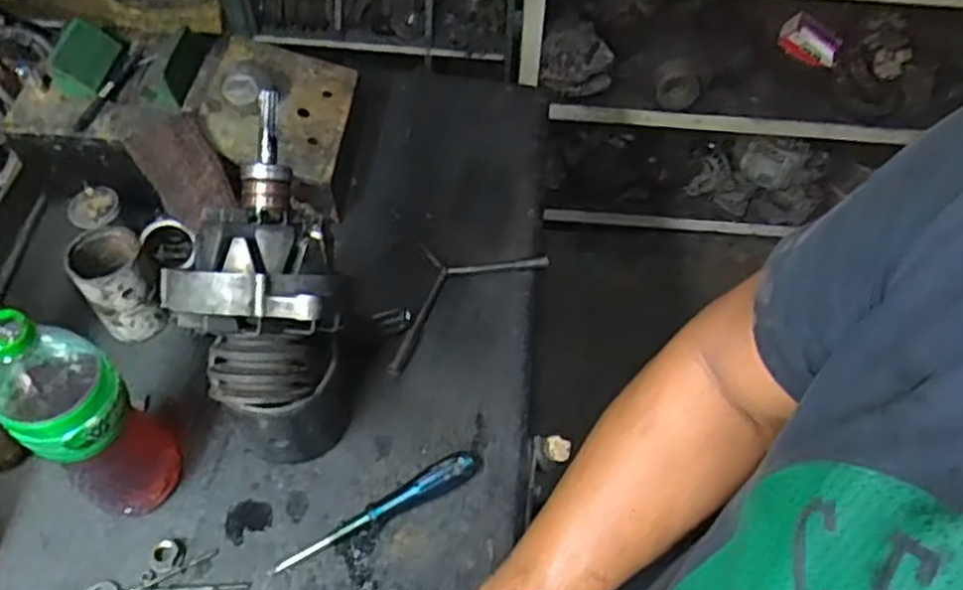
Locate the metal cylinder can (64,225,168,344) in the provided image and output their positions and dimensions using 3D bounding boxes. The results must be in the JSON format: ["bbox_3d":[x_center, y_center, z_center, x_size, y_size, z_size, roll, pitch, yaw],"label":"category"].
[{"bbox_3d":[-0.362,-0.010,0.751,0.067,0.094,0.077,-28,61,-20],"label":"metal cylinder can"}]

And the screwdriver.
[{"bbox_3d":[-0.091,0.188,0.673,0.199,0.028,0.030,-24,59,-18],"label":"screwdriver"}]

